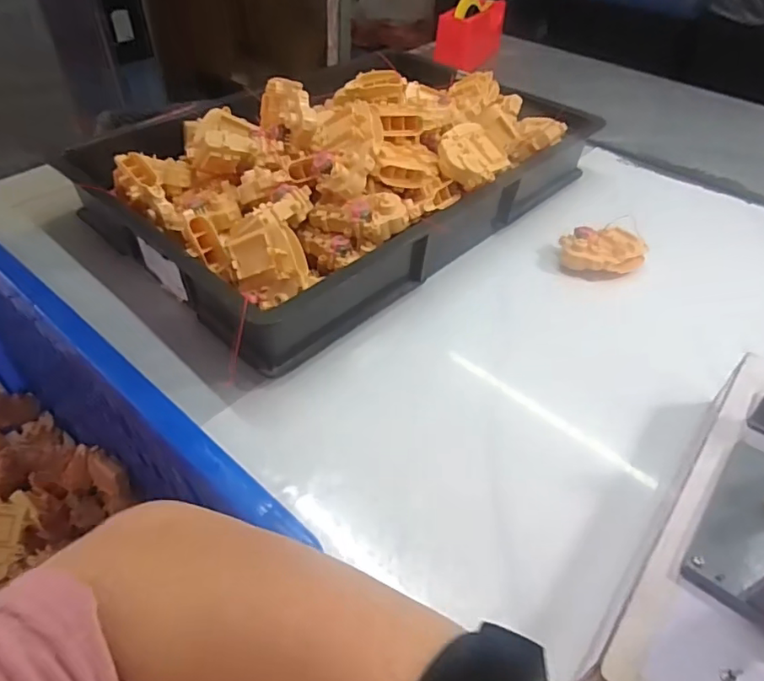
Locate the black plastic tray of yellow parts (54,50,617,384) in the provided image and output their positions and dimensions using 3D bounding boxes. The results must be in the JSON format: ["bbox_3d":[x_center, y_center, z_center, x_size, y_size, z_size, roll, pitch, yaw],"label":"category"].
[{"bbox_3d":[-0.023,-0.228,0.679,0.584,0.165,0.352,-32,54,-30],"label":"black plastic tray of yellow parts"}]

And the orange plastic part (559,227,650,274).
[{"bbox_3d":[0.263,-0.106,0.652,0.102,0.037,0.060,-2,44,-5],"label":"orange plastic part"}]

